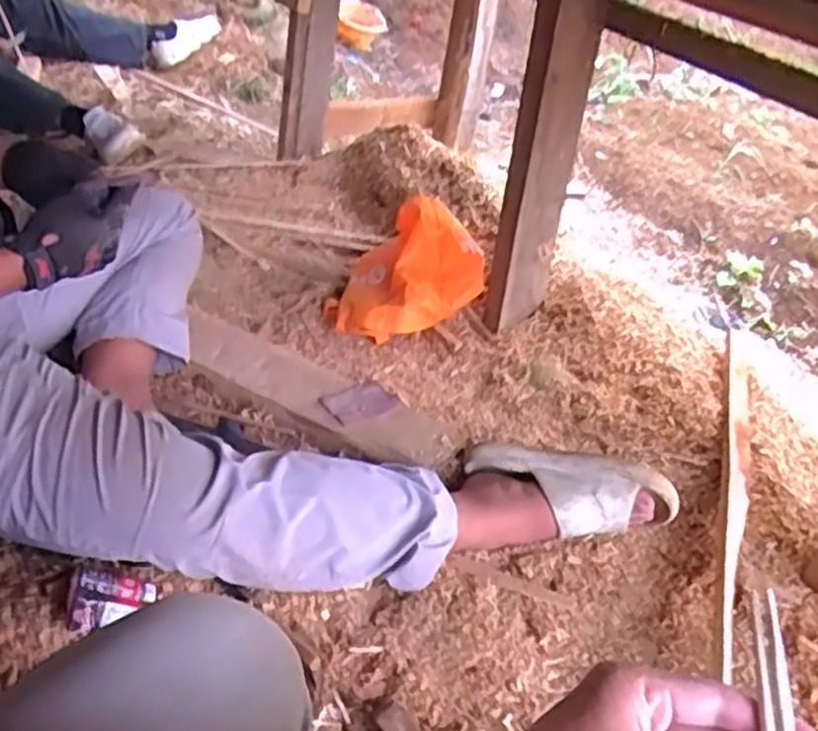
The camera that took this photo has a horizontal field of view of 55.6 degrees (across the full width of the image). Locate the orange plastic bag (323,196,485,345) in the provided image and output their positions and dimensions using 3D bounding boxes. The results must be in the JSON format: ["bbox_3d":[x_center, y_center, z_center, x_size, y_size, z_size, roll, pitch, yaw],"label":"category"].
[{"bbox_3d":[-0.020,-0.194,1.460,0.273,0.175,0.226,-8,38,-20],"label":"orange plastic bag"}]

